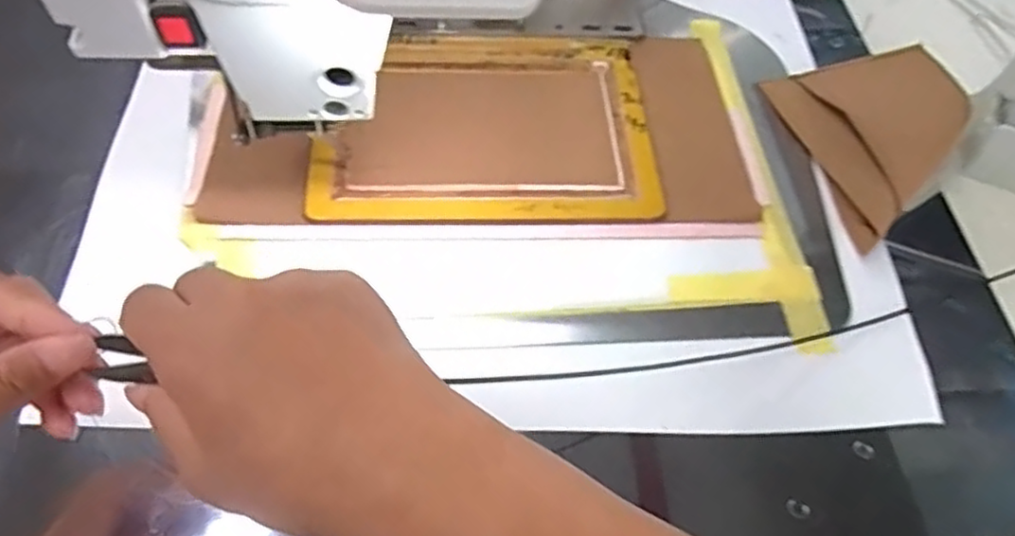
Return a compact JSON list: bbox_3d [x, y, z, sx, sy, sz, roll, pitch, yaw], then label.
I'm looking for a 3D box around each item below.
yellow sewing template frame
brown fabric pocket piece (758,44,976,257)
[{"bbox_3d":[-0.016,-0.099,0.478,0.230,0.011,0.169,-3,58,-6],"label":"yellow sewing template frame"},{"bbox_3d":[0.276,-0.092,0.501,0.135,0.028,0.169,-7,58,-9],"label":"brown fabric pocket piece"}]

